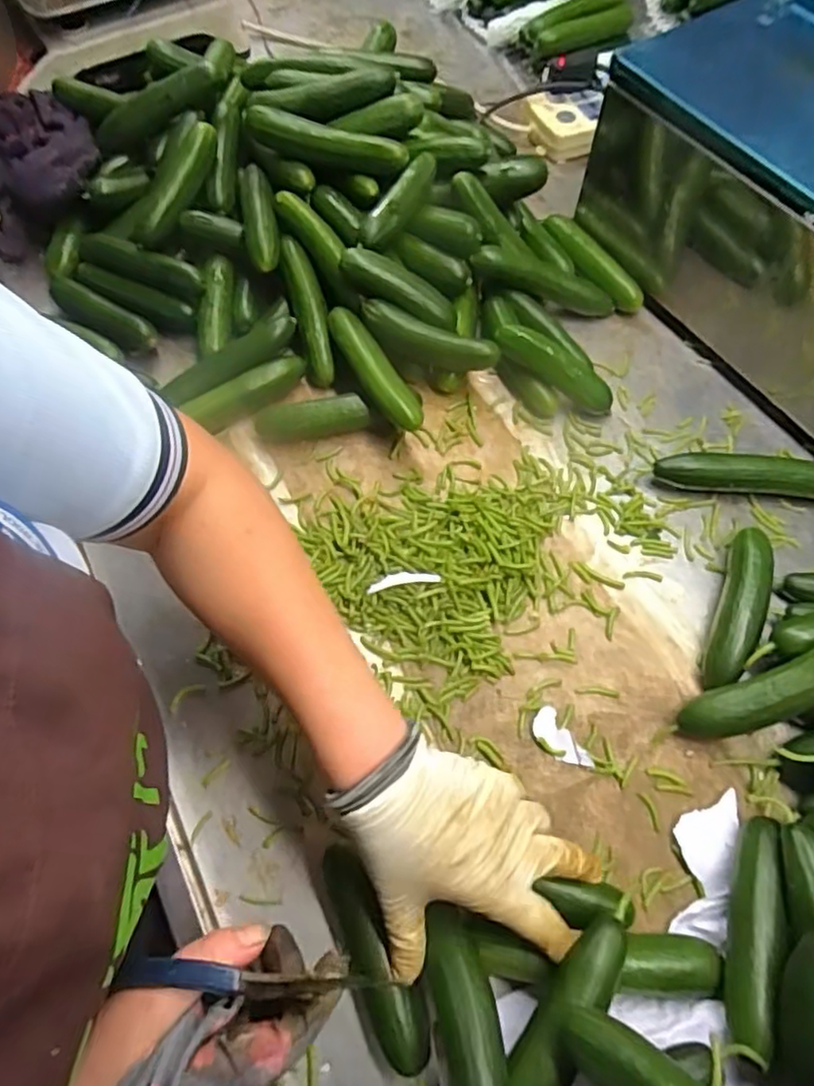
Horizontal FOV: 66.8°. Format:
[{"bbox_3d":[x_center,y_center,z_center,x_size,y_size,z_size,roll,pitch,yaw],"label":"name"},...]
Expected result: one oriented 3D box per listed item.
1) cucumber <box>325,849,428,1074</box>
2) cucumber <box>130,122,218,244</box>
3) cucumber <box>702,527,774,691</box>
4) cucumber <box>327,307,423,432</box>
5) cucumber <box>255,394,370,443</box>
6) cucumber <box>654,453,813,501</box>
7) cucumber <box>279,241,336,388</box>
[{"bbox_3d":[-0.020,0.240,0.363,0.031,0.031,0.119,-25,62,-11],"label":"cucumber"},{"bbox_3d":[-0.214,-0.332,0.580,0.033,0.033,0.122,29,87,14],"label":"cucumber"},{"bbox_3d":[0.250,0.050,0.463,0.032,0.031,0.128,22,67,11],"label":"cucumber"},{"bbox_3d":[-0.031,-0.153,0.528,0.028,0.023,0.142,-29,68,-13],"label":"cucumber"},{"bbox_3d":[-0.082,-0.106,0.537,0.095,0.029,0.028,-4,65,-1],"label":"cucumber"},{"bbox_3d":[0.289,-0.054,0.511,0.160,0.035,0.024,3,65,2],"label":"cucumber"},{"bbox_3d":[-0.089,-0.214,0.565,0.028,0.026,0.136,-14,89,-6],"label":"cucumber"}]

